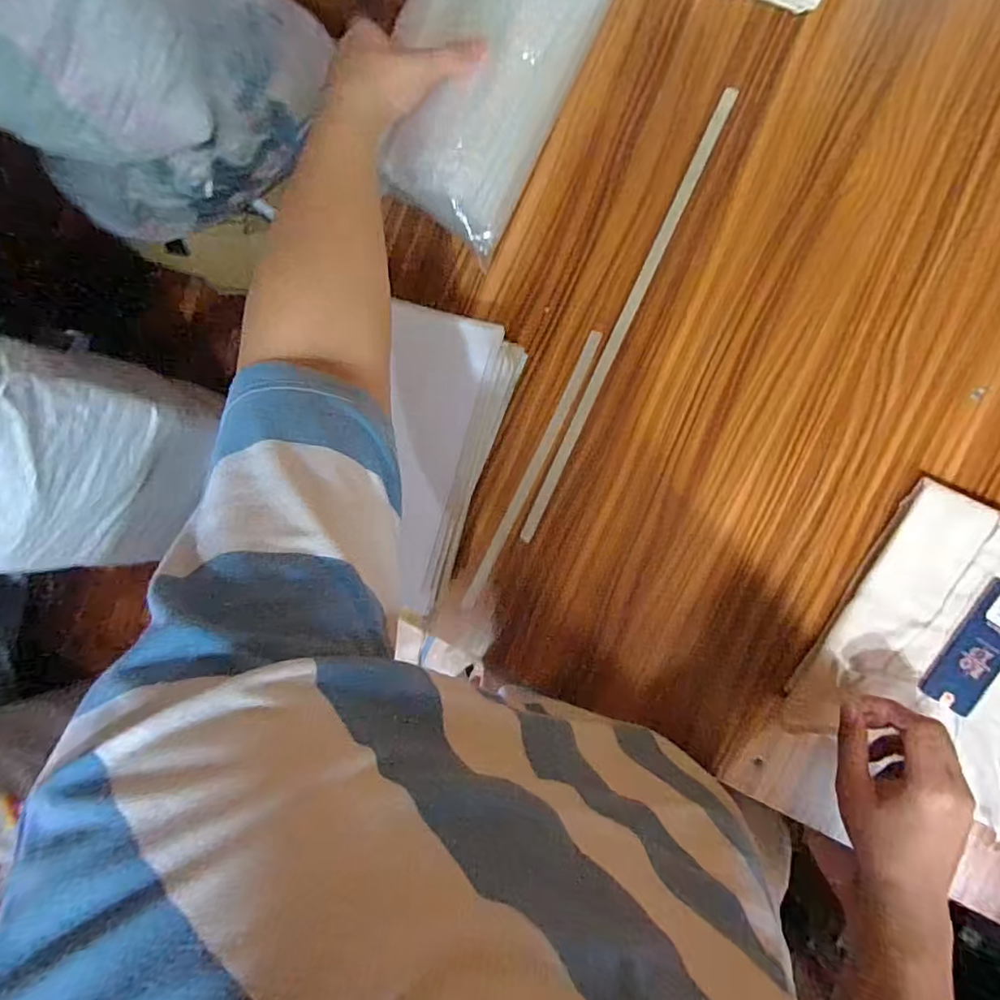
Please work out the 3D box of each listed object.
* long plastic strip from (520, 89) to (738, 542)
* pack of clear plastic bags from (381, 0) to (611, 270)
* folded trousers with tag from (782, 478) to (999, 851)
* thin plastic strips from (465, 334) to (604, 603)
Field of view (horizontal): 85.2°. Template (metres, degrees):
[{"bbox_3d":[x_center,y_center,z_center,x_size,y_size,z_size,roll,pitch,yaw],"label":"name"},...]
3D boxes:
[{"bbox_3d":[0.127,-0.177,0.557,0.016,0.005,0.479,24,96,7],"label":"long plastic strip"},{"bbox_3d":[-0.003,-0.405,0.482,0.149,0.074,0.333,18,98,8],"label":"pack of clear plastic bags"},{"bbox_3d":[0.427,0.144,0.496,0.214,0.031,0.254,28,97,7],"label":"folded trousers with tag"},{"bbox_3d":[0.032,-0.029,0.573,0.014,0.009,0.313,26,97,7],"label":"thin plastic strips"}]

